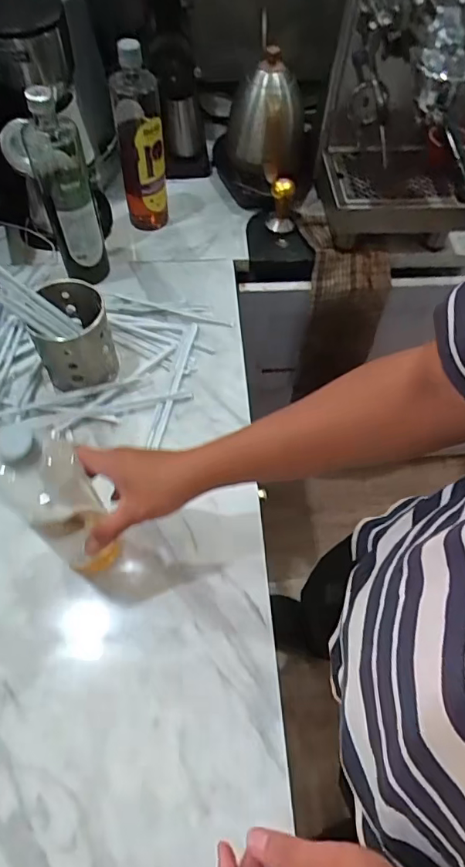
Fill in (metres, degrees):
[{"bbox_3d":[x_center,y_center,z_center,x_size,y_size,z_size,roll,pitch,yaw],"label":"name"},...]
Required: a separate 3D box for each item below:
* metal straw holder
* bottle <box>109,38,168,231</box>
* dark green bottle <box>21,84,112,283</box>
[{"bbox_3d":[-0.214,-0.124,0.686,0.097,0.116,0.095,-20,63,-14],"label":"metal straw holder"},{"bbox_3d":[-0.146,-0.459,0.807,0.071,0.263,0.086,-6,61,-6],"label":"bottle"},{"bbox_3d":[-0.234,-0.336,0.720,0.070,0.257,0.075,-16,62,-12],"label":"dark green bottle"}]

